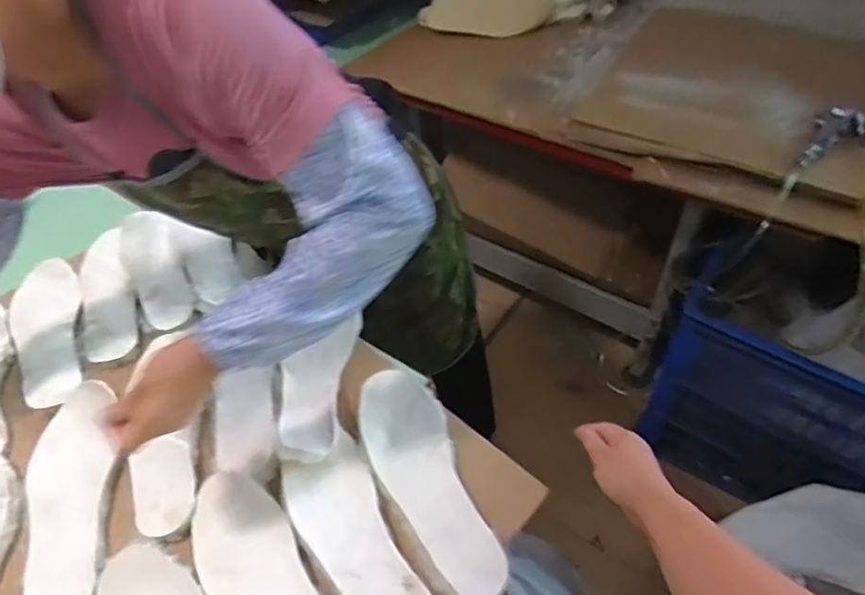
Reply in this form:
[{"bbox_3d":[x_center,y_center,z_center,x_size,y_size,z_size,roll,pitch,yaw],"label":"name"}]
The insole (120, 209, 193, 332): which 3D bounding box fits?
[{"bbox_3d":[-0.419,-0.044,0.843,0.077,0.011,0.247,-20,54,-19],"label":"insole"}]

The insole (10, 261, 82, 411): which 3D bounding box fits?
[{"bbox_3d":[-0.542,0.042,0.782,0.088,0.023,0.259,-19,49,-16],"label":"insole"}]

